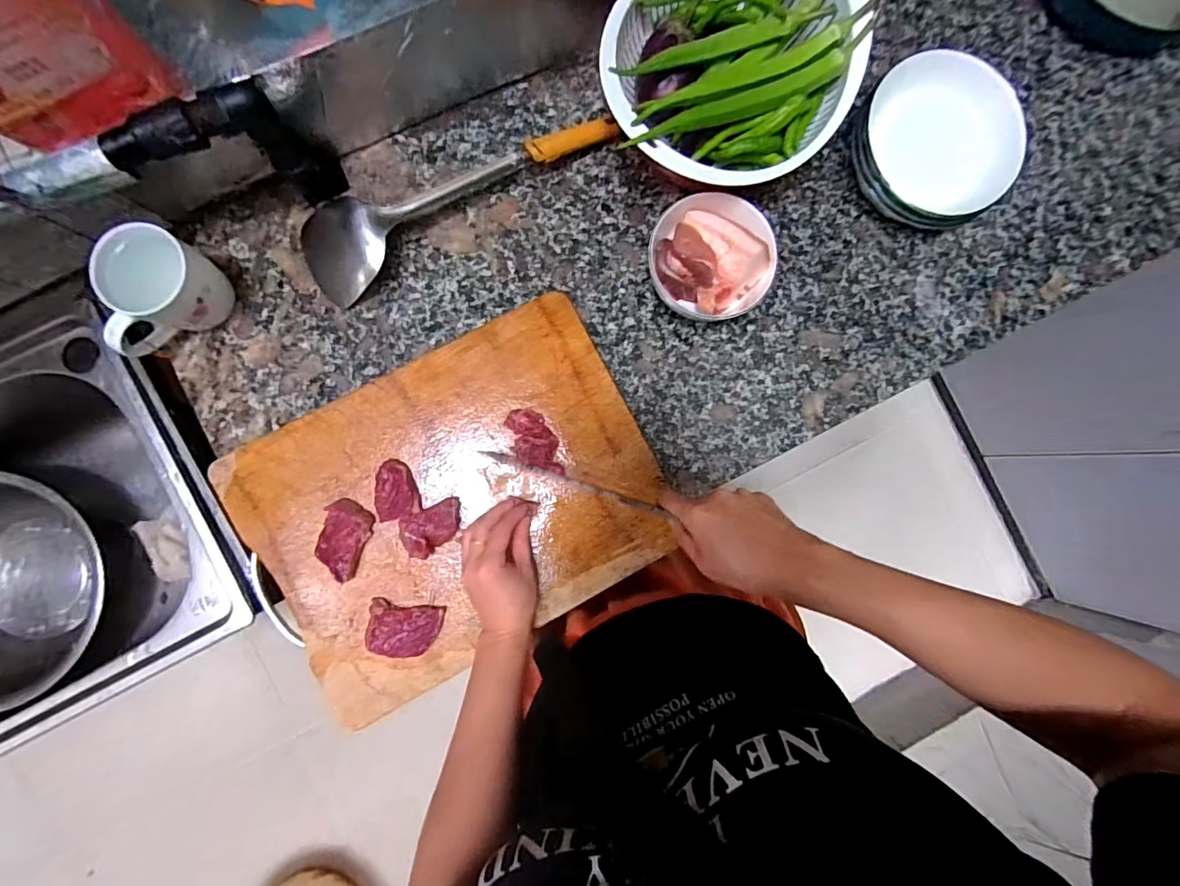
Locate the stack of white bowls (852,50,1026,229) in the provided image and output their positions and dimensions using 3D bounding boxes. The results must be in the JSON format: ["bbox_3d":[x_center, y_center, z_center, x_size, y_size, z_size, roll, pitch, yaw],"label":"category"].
[{"bbox_3d":[0.373,-0.314,0.540,0.157,0.068,0.175,17,88,-4],"label":"stack of white bowls"}]

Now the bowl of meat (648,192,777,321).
[{"bbox_3d":[0.122,-0.189,0.514,0.111,0.078,0.120,0,89,-4],"label":"bowl of meat"}]

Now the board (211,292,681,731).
[{"bbox_3d":[-0.129,0.060,0.491,0.384,0.024,0.288,-29,91,-4],"label":"board"}]

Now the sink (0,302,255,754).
[{"bbox_3d":[-0.656,0.121,0.582,0.507,0.208,0.389,-24,90,-5],"label":"sink"}]

